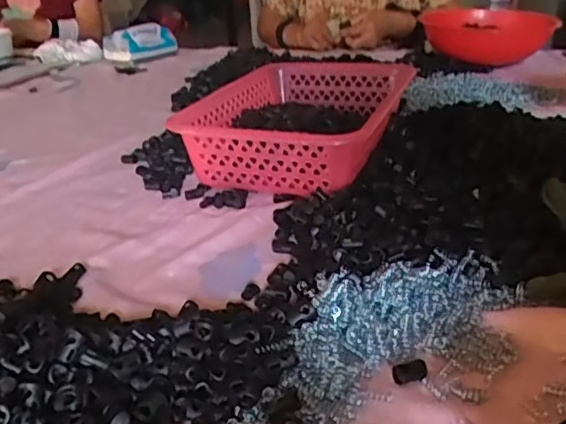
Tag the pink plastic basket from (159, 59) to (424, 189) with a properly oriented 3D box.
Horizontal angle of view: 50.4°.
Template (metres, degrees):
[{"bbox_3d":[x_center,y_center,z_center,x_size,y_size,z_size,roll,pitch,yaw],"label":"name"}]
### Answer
[{"bbox_3d":[0.026,-0.102,0.719,0.201,0.092,0.291,8,28,20],"label":"pink plastic basket"}]

